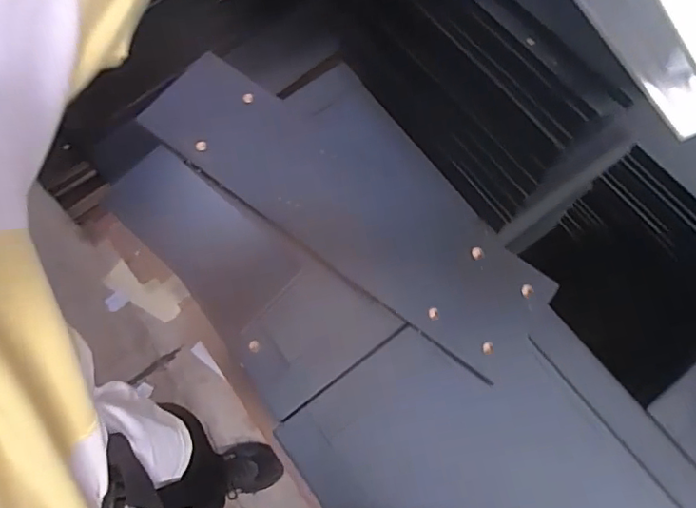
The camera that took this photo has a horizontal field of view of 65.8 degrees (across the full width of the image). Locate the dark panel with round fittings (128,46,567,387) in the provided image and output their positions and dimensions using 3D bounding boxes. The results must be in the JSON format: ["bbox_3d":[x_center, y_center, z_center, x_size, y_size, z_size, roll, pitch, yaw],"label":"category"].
[{"bbox_3d":[-0.020,-0.079,0.766,0.635,0.019,0.165,36,75,13],"label":"dark panel with round fittings"}]

